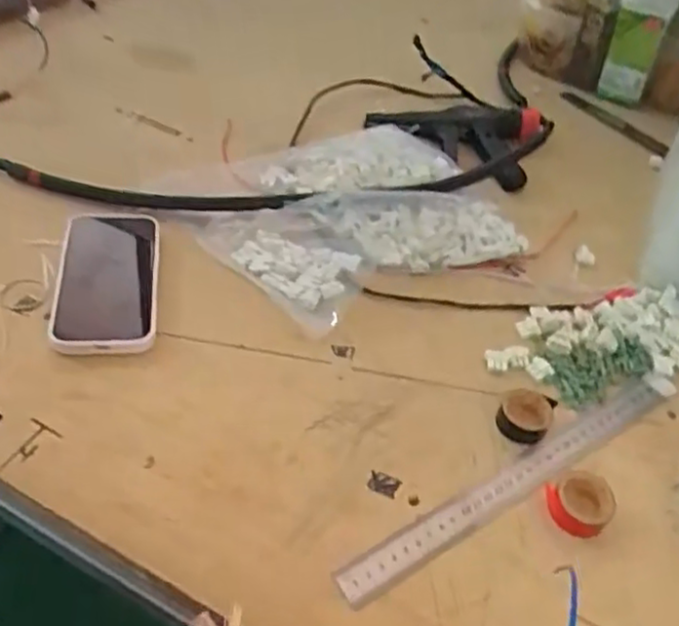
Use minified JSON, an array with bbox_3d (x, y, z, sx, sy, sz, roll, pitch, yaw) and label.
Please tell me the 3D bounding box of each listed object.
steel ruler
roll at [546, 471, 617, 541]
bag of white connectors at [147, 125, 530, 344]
[{"bbox_3d":[0.121,0.111,0.469,0.289,0.005,0.025,-23,58,-27],"label":"steel ruler"},{"bbox_3d":[0.155,0.120,0.445,0.046,0.011,0.039,-19,50,-25],"label":"roll"},{"bbox_3d":[0.004,-0.098,0.637,0.266,0.043,0.228,-23,52,-27],"label":"bag of white connectors"}]

